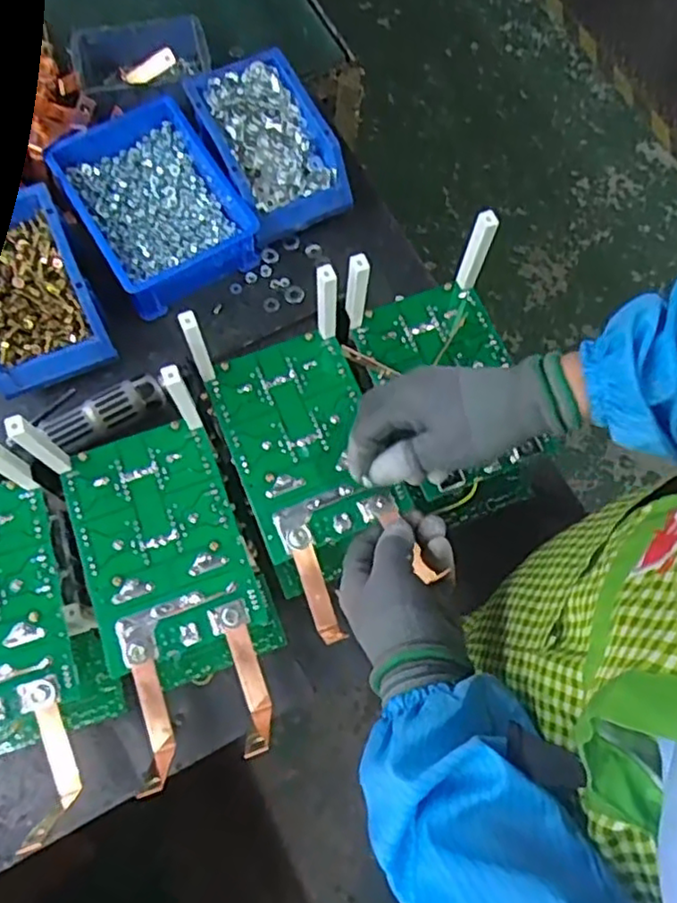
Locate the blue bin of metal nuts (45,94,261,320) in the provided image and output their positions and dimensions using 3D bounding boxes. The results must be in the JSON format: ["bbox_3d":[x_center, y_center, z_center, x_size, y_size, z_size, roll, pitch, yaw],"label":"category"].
[{"bbox_3d":[-0.192,-0.258,0.690,0.145,0.064,0.199,-30,75,-11],"label":"blue bin of metal nuts"}]

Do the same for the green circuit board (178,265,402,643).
[{"bbox_3d":[-0.014,-0.004,0.466,0.117,0.083,0.228,-22,73,-9],"label":"green circuit board"}]

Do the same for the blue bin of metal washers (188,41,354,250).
[{"bbox_3d":[-0.073,-0.321,0.697,0.115,0.060,0.181,-27,74,-10],"label":"blue bin of metal washers"}]

